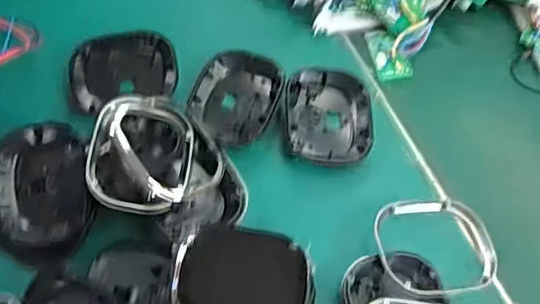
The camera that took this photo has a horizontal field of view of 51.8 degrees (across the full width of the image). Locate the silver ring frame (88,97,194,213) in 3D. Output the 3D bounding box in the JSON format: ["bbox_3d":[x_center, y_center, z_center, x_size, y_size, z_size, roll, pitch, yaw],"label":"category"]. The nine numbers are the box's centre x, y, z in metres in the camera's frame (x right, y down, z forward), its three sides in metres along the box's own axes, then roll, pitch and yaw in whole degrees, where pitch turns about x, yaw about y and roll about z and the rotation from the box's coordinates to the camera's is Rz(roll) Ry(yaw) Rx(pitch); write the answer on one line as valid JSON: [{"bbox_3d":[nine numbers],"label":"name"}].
[{"bbox_3d":[-0.156,0.000,0.683,0.123,0.019,0.149,12,67,-19],"label":"silver ring frame"}]

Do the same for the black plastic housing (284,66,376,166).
[{"bbox_3d":[0.078,-0.048,0.737,0.112,0.025,0.132,0,67,0],"label":"black plastic housing"}]

